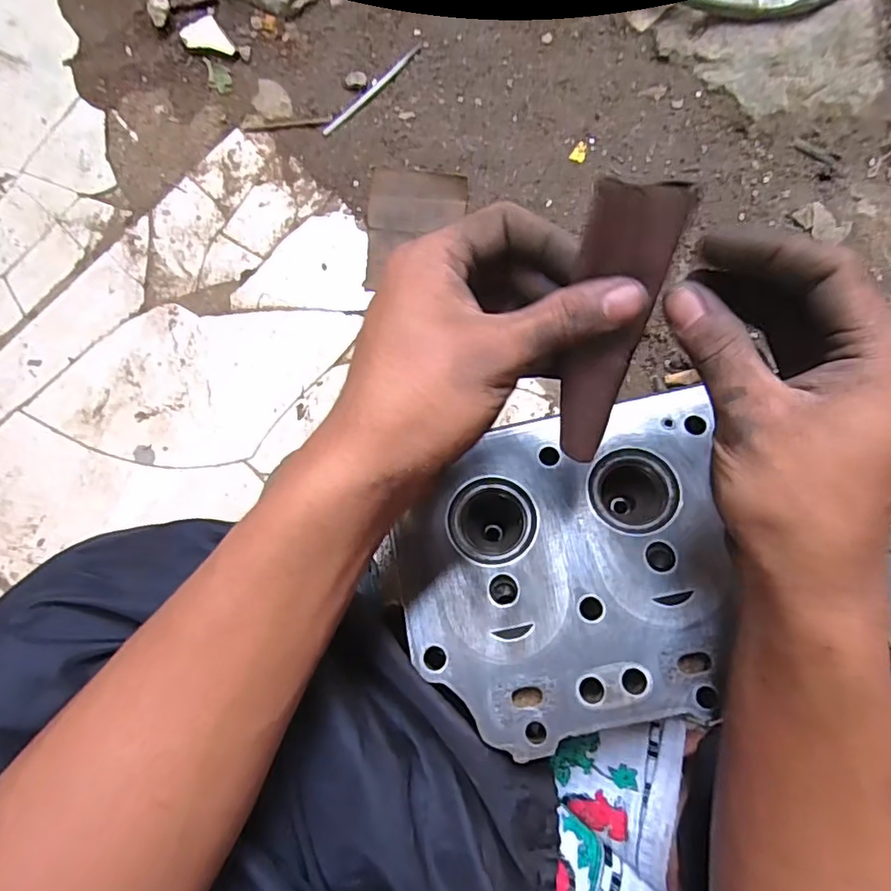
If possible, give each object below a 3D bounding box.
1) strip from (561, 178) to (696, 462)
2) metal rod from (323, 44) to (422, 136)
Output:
[{"bbox_3d":[0.067,-0.045,0.237,0.036,0.012,0.116,4,125,0],"label":"strip"},{"bbox_3d":[-0.058,-0.287,0.468,0.007,0.004,0.105,45,88,1],"label":"metal rod"}]

